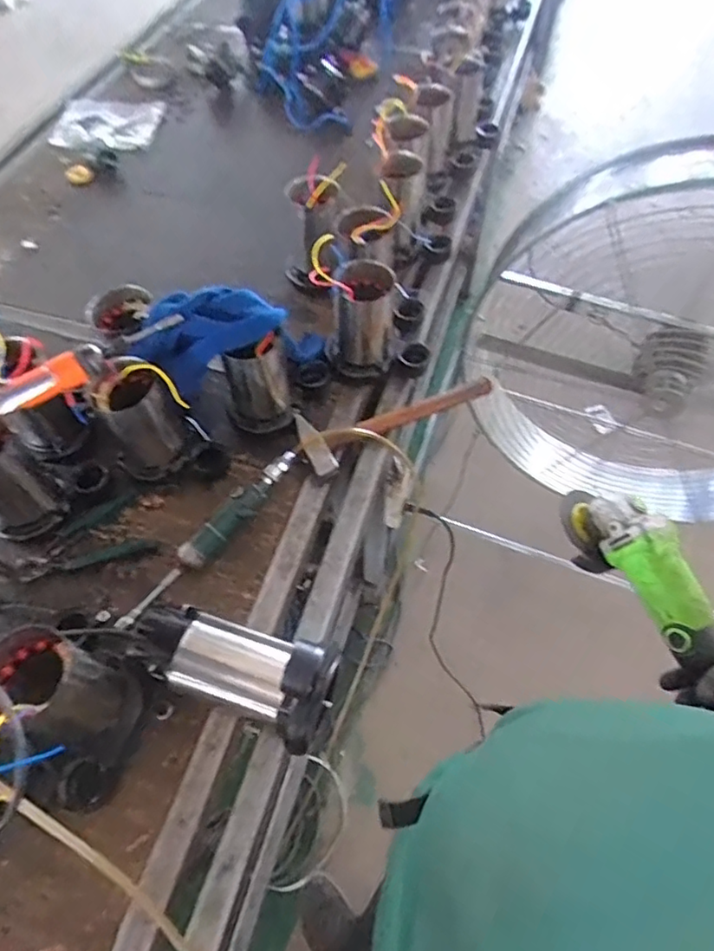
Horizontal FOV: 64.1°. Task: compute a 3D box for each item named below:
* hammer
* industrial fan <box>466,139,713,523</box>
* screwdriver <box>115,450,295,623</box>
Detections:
[{"bbox_3d":[0.058,-0.104,0.928,0.344,0.049,0.111,-28,63,-15],"label":"hammer"},{"bbox_3d":[0.655,-0.248,1.158,0.830,0.716,0.276,17,61,10],"label":"industrial fan"},{"bbox_3d":[-0.198,0.084,0.791,0.041,0.043,0.323,37,66,20],"label":"screwdriver"}]

